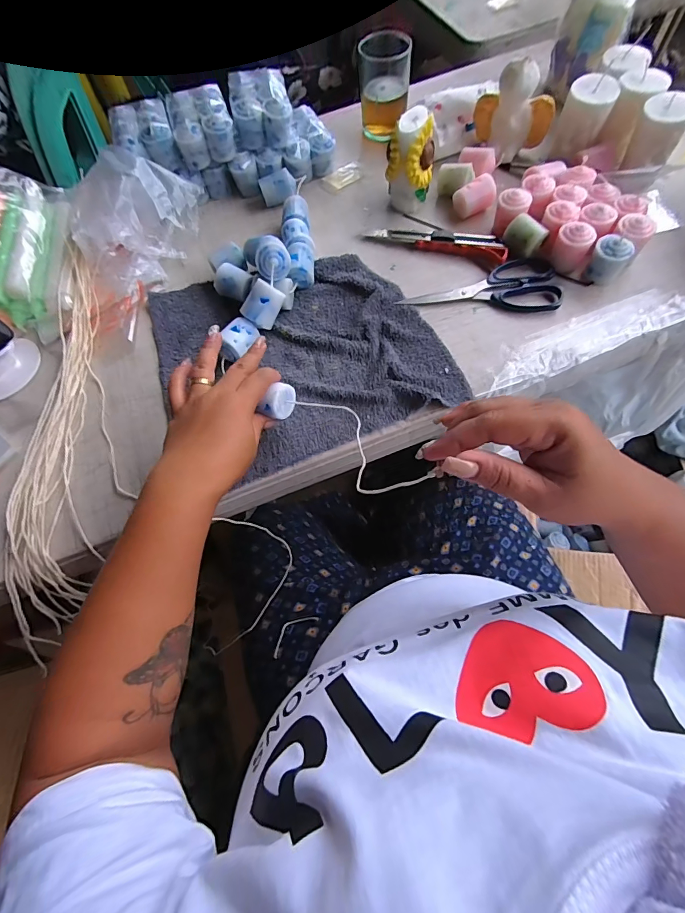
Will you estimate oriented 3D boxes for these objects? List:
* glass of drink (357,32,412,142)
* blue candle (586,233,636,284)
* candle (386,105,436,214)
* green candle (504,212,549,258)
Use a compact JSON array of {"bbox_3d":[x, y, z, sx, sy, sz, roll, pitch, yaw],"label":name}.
[{"bbox_3d":[0.061,-0.540,0.576,0.071,0.100,0.069,3,67,7],"label":"glass of drink"},{"bbox_3d":[0.297,-0.219,0.439,0.032,0.046,0.032,-18,66,-3],"label":"blue candle"},{"bbox_3d":[0.090,-0.373,0.500,0.052,0.098,0.056,31,73,17],"label":"candle"},{"bbox_3d":[0.215,-0.259,0.467,0.044,0.036,0.030,40,75,19],"label":"green candle"}]

